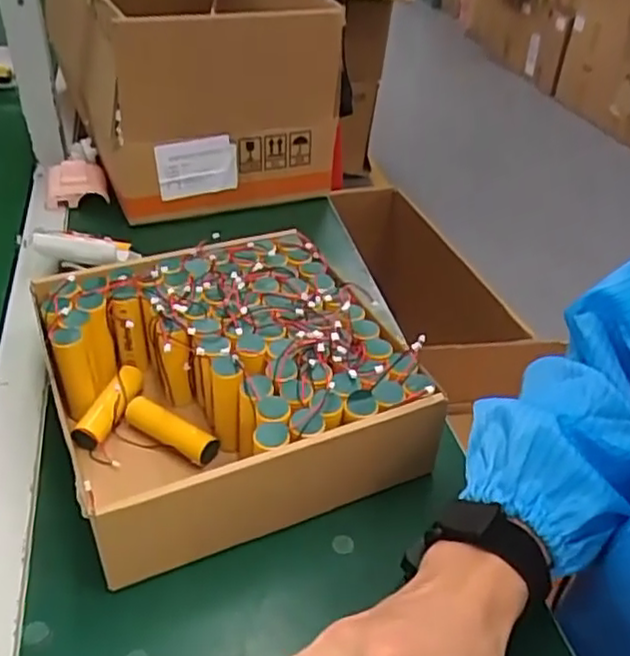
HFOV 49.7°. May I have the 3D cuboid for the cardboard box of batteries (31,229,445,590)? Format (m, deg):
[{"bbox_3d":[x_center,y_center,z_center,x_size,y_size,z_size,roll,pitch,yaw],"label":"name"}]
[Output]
[{"bbox_3d":[-0.066,0.034,0.494,0.220,0.078,0.235,-14,40,-21],"label":"cardboard box of batteries"}]

